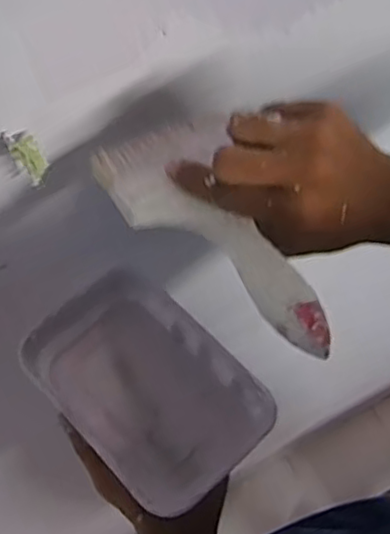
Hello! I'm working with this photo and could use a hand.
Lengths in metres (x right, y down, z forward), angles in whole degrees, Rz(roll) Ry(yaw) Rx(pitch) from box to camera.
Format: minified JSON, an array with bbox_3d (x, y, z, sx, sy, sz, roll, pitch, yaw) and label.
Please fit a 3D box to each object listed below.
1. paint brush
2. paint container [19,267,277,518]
[{"bbox_3d":[0.018,-0.025,0.364,0.083,0.012,0.186,-30,51,-11],"label":"paint brush"},{"bbox_3d":[-0.036,0.085,0.499,0.117,0.046,0.173,-42,69,-16],"label":"paint container"}]

